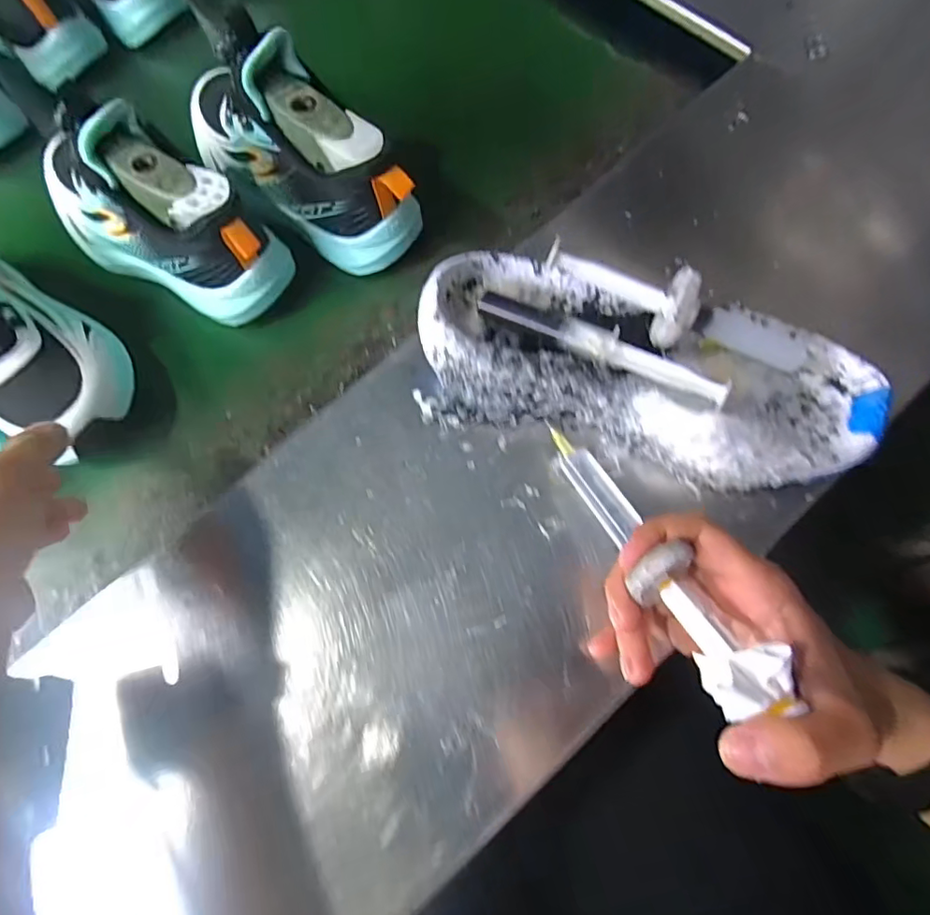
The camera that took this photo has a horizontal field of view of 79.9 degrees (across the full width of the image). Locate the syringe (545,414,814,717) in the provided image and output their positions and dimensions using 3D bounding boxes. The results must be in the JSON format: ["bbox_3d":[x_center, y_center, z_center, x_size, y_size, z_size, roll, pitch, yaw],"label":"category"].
[{"bbox_3d":[0.080,0.041,0.249,0.027,0.028,0.155,-24,48,-7],"label":"syringe"}]

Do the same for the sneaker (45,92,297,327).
[{"bbox_3d":[-0.219,-0.170,0.372,0.198,0.109,0.070,27,77,12],"label":"sneaker"}]

